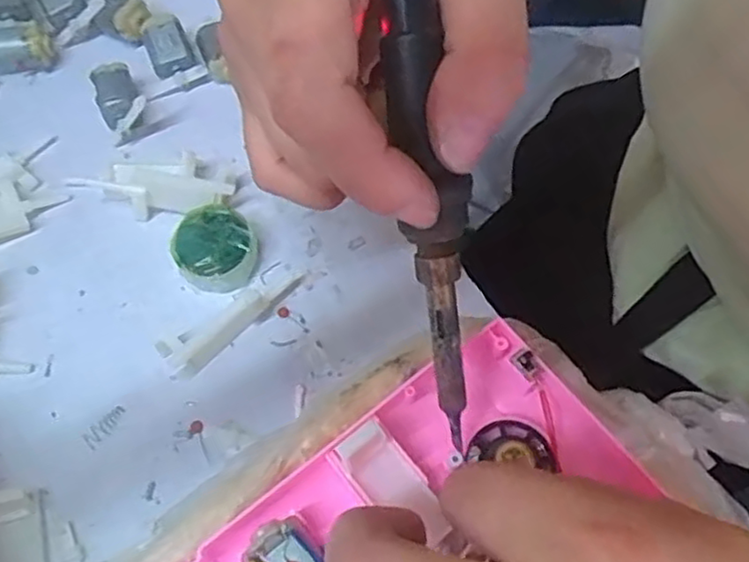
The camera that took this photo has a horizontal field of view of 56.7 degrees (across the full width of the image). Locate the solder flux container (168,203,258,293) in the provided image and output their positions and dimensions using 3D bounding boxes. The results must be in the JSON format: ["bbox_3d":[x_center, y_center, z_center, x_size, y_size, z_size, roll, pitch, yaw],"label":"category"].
[{"bbox_3d":[-0.065,-0.014,0.284,0.031,0.017,0.033,1,64,-1],"label":"solder flux container"}]

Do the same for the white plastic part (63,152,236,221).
[{"bbox_3d":[-0.095,-0.043,0.295,0.071,0.017,0.027,10,65,3],"label":"white plastic part"}]

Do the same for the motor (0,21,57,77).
[{"bbox_3d":[-0.167,-0.109,0.322,0.031,0.020,0.022,-20,67,-11],"label":"motor"}]

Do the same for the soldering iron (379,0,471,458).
[{"bbox_3d":[0.012,-0.045,0.177,0.014,0.016,0.187,-11,108,-7],"label":"soldering iron"}]

